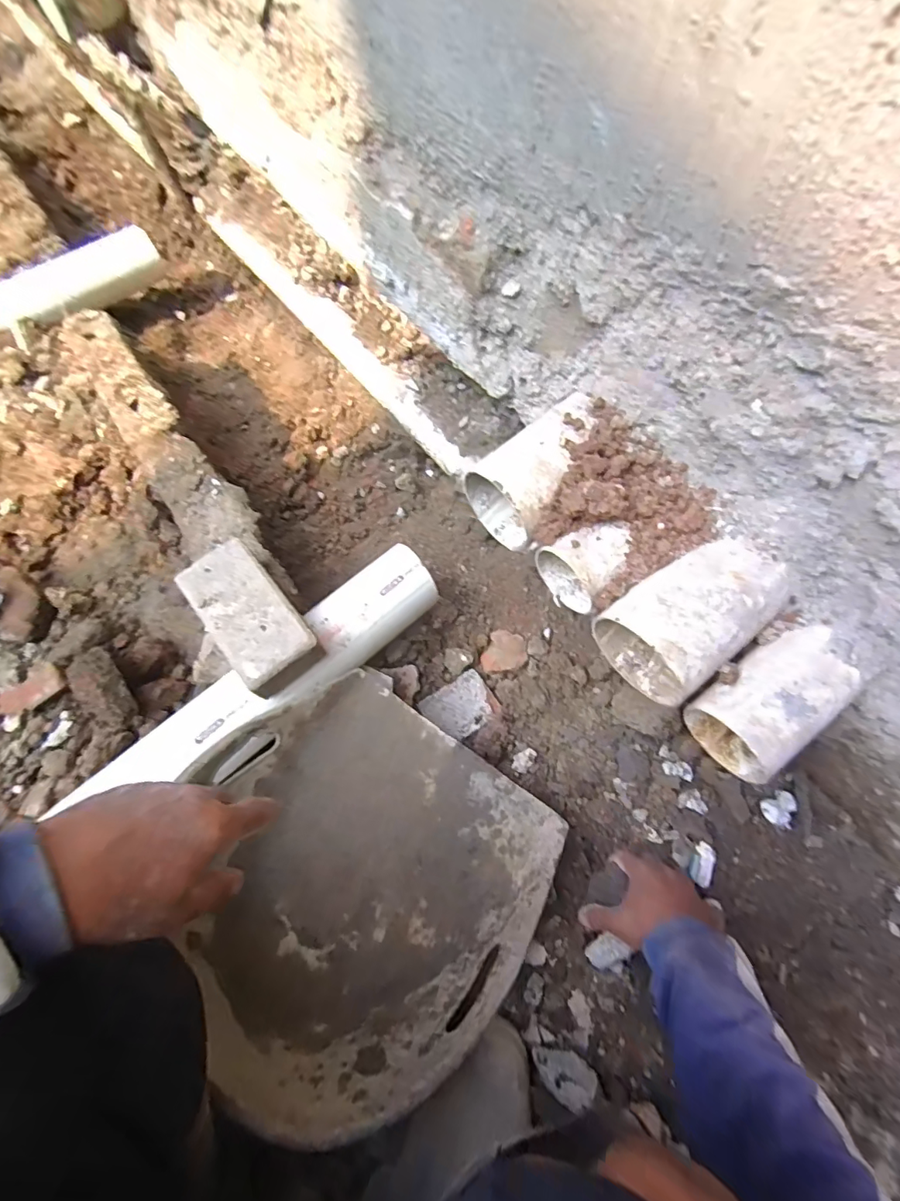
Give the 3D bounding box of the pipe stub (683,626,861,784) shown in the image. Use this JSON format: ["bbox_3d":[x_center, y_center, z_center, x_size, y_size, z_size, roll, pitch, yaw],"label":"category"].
[{"bbox_3d":[0.320,0.101,0.495,0.131,0.094,0.086,-35,69,-12],"label":"pipe stub"}]

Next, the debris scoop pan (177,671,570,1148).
[{"bbox_3d":[-0.109,0.276,0.537,0.382,0.189,0.339,34,72,16],"label":"debris scoop pan"}]

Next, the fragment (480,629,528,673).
[{"bbox_3d":[0.090,0.085,0.822,0.078,0.017,0.074,10,74,34],"label":"fragment"}]

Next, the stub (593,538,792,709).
[{"bbox_3d":[0.249,0.017,0.516,0.151,0.113,0.108,-36,70,-13],"label":"stub"}]

